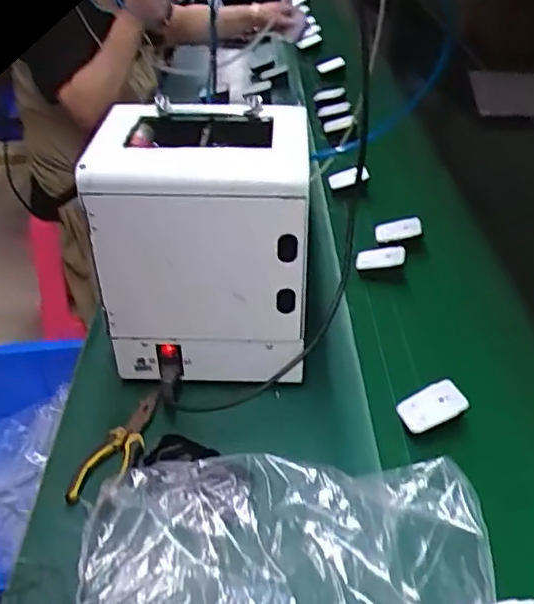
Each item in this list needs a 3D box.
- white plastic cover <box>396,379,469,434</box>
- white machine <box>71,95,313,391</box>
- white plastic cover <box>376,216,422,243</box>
[{"bbox_3d":[0.176,0.112,0.655,0.067,0.009,0.040,-32,63,6],"label":"white plastic cover"},{"bbox_3d":[-0.066,-0.068,0.686,0.209,0.256,0.191,0,39,0],"label":"white machine"},{"bbox_3d":[0.197,-0.109,0.926,0.070,0.025,0.024,-12,32,30],"label":"white plastic cover"}]

